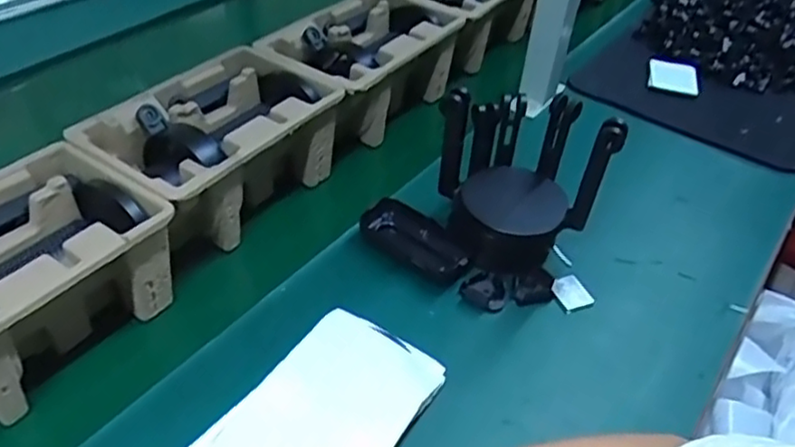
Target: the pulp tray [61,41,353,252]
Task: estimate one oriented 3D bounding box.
[{"bbox_3d":[-0.172,-0.072,0.654,0.143,0.100,0.221,25,44,23],"label":"pulp tray"}]

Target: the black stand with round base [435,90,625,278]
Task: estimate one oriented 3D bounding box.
[{"bbox_3d":[0.109,-0.051,0.615,0.118,0.137,0.124,-11,42,-18],"label":"black stand with round base"}]

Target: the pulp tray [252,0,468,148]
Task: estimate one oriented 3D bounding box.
[{"bbox_3d":[-0.040,-0.191,0.802,0.155,0.090,0.239,24,43,22],"label":"pulp tray"}]

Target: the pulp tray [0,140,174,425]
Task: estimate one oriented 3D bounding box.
[{"bbox_3d":[-0.297,0.049,0.511,0.146,0.099,0.223,27,47,23],"label":"pulp tray"}]

